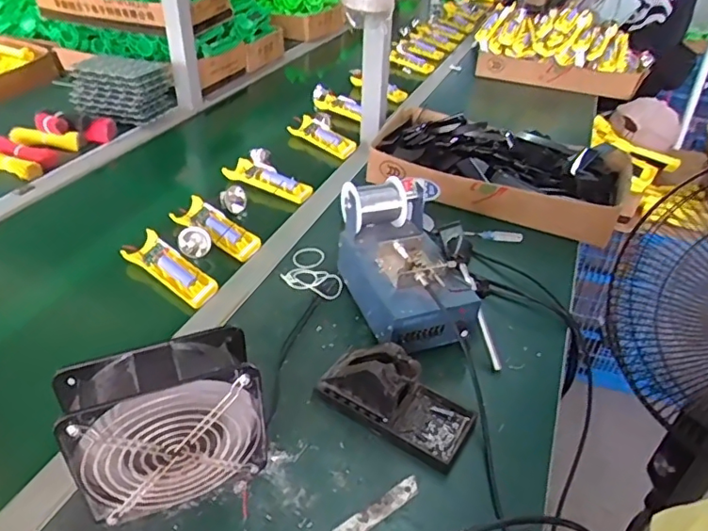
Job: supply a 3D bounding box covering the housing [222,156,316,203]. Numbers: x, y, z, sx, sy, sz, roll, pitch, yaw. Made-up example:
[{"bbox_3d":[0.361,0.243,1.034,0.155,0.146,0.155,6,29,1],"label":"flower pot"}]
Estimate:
[{"bbox_3d":[-0.147,-0.147,0.939,0.162,0.032,0.039,19,39,20],"label":"housing"}]

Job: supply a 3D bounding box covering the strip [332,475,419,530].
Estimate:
[{"bbox_3d":[0.020,0.222,0.495,0.101,0.004,0.018,-22,43,-30],"label":"strip"}]

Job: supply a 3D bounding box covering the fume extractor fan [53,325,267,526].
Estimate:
[{"bbox_3d":[-0.155,0.138,0.464,0.146,0.151,0.056,-13,39,-21],"label":"fume extractor fan"}]

